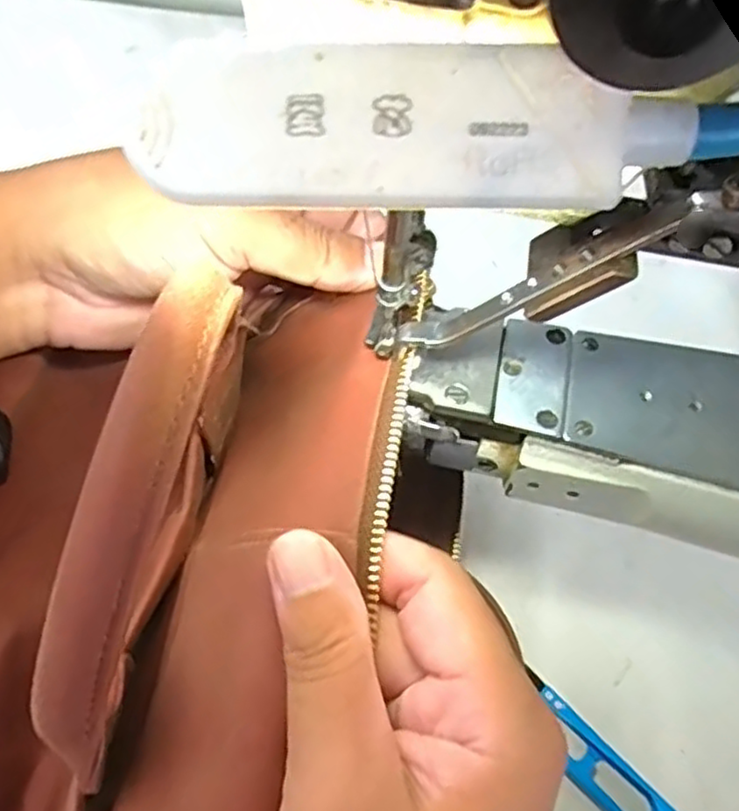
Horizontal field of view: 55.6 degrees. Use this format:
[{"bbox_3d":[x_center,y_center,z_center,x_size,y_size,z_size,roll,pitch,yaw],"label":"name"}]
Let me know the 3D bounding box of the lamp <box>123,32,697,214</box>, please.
[{"bbox_3d":[0.007,-0.042,0.111,0.083,0.024,0.013,0,17,0],"label":"lamp"}]

